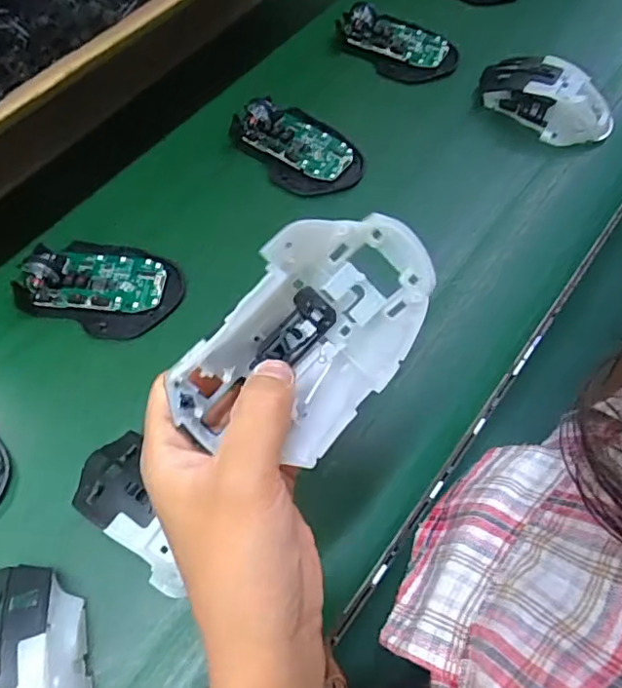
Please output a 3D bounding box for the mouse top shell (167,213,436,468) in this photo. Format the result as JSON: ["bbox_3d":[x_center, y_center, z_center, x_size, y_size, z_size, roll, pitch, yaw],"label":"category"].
[{"bbox_3d":[-0.002,-0.002,0.230,0.067,0.035,0.109,35,92,-7],"label":"mouse top shell"}]

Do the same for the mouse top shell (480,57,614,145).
[{"bbox_3d":[0.204,-0.213,0.487,0.116,0.036,0.058,33,72,15],"label":"mouse top shell"}]

